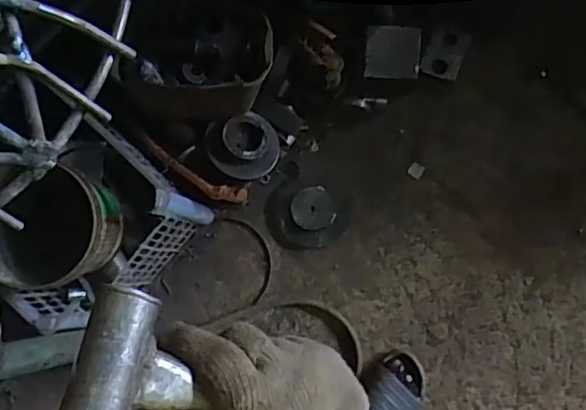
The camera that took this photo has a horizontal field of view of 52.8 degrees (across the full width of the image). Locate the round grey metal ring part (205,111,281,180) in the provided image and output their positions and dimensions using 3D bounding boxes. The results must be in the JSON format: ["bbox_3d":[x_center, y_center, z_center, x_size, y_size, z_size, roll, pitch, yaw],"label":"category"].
[{"bbox_3d":[-0.091,-0.105,1.090,0.127,0.050,0.127,0,89,-17],"label":"round grey metal ring part"}]

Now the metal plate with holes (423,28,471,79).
[{"bbox_3d":[0.292,-0.291,1.135,0.072,0.009,0.090,18,104,0],"label":"metal plate with holes"}]

